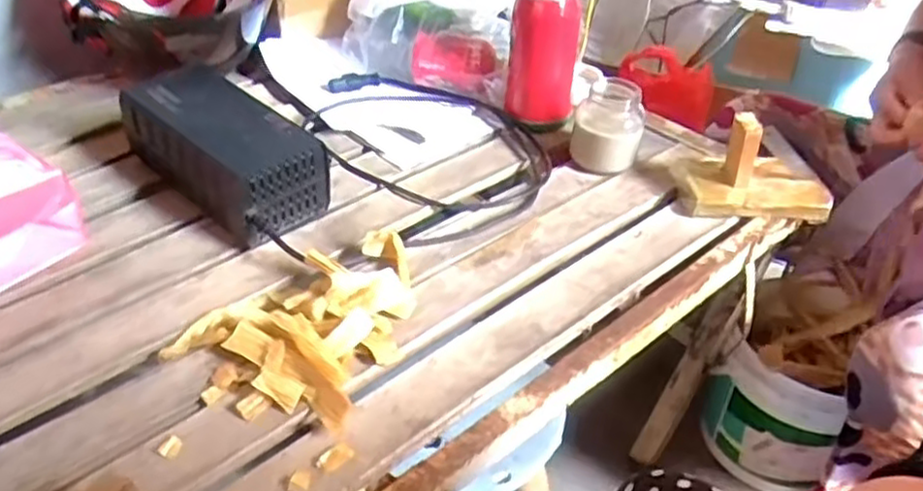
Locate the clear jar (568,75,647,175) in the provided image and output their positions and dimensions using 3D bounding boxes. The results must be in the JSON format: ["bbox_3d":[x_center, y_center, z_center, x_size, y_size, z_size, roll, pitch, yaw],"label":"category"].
[{"bbox_3d":[0.166,-0.133,0.857,0.076,0.089,0.083,3,36,-2],"label":"clear jar"}]

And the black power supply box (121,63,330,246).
[{"bbox_3d":[-0.246,-0.099,0.776,0.215,0.097,0.103,31,49,29],"label":"black power supply box"}]

